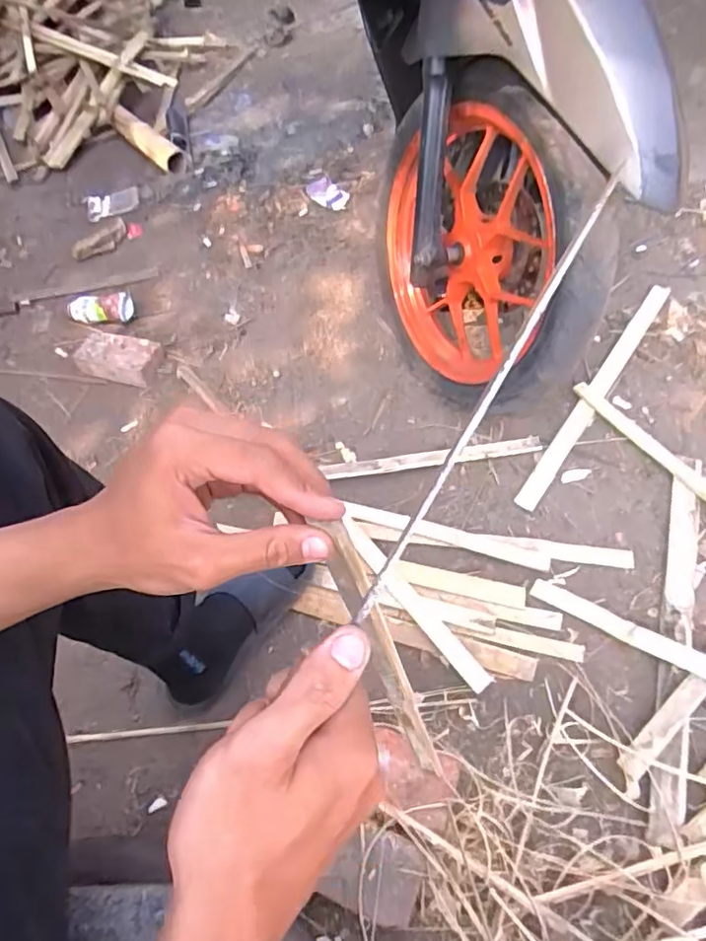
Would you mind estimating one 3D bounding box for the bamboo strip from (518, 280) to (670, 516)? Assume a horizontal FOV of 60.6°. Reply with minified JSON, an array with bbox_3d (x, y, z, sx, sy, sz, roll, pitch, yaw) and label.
[{"bbox_3d":[0.417,-0.143,1.017,0.034,0.014,0.539,29,63,23],"label":"bamboo strip"}]

